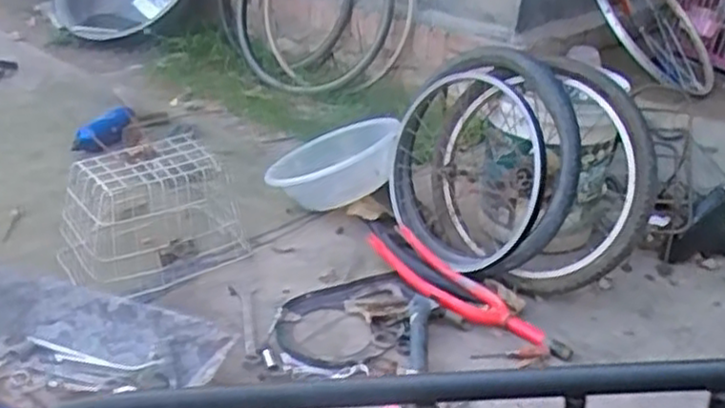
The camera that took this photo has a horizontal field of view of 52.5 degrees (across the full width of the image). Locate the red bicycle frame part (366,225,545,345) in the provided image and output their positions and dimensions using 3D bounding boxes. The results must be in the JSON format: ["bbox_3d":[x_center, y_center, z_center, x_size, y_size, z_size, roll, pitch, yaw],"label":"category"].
[{"bbox_3d":[0.181,0.157,1.462,0.134,0.052,0.407,-16,35,-36],"label":"red bicycle frame part"}]

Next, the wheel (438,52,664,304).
[{"bbox_3d":[0.352,-0.057,1.476,0.447,0.431,0.083,7,10,28],"label":"wheel"}]

